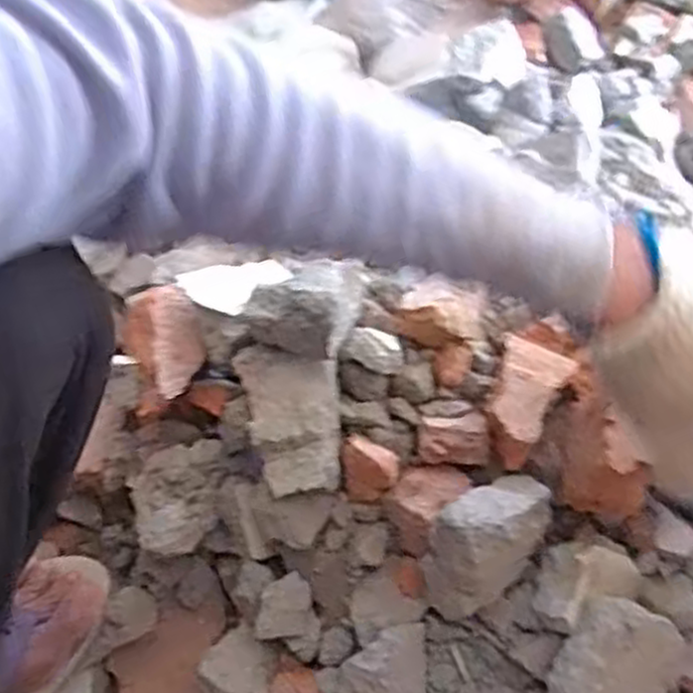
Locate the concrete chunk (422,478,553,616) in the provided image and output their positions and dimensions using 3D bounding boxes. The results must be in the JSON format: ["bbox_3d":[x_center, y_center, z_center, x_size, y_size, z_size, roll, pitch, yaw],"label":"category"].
[{"bbox_3d":[0.084,0.114,0.453,0.089,0.047,0.059,-30,79,-6],"label":"concrete chunk"}]

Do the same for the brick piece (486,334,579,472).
[{"bbox_3d":[0.105,0.033,0.480,0.042,0.027,0.075,30,79,7],"label":"brick piece"}]

